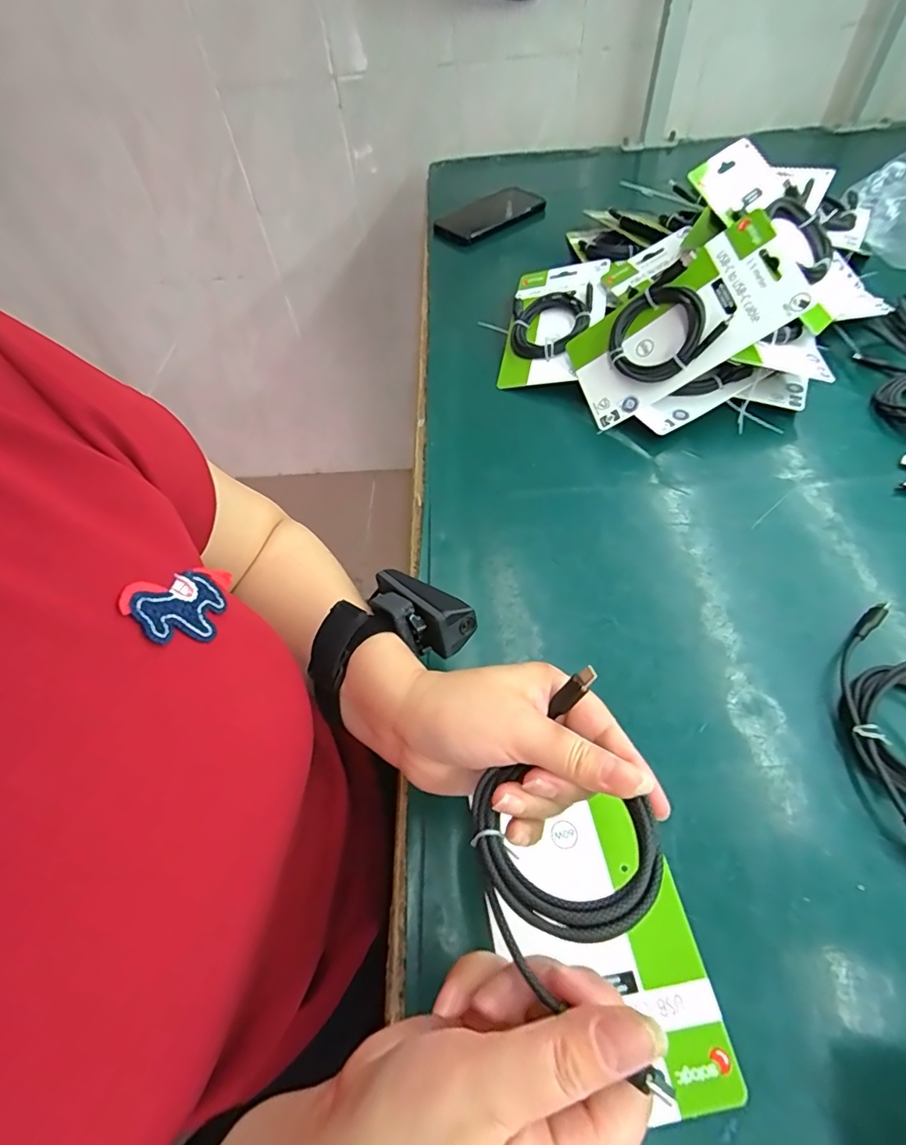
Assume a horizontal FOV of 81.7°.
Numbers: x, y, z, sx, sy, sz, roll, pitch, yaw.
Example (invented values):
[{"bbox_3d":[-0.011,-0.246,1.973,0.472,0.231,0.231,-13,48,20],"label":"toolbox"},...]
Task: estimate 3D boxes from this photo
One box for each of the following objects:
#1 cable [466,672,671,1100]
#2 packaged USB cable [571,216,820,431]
[{"bbox_3d":[0.048,0.116,0.213,0.073,0.024,0.139,-15,55,-6],"label":"cable"},{"bbox_3d":[0.192,-0.213,0.455,0.181,0.035,0.103,-27,74,32],"label":"packaged USB cable"}]

